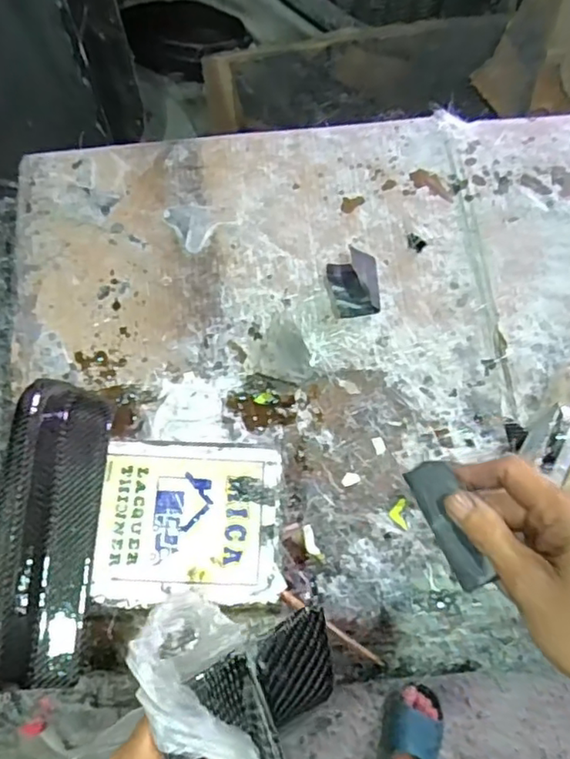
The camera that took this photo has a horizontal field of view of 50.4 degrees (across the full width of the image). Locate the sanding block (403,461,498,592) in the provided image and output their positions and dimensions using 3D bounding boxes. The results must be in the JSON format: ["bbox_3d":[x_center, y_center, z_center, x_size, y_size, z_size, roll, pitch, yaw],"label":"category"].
[{"bbox_3d":[0.095,0.082,0.348,0.024,0.008,0.073,-18,67,-6],"label":"sanding block"}]

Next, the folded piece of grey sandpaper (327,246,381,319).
[{"bbox_3d":[0.085,-0.117,0.736,0.060,0.031,0.077,-6,72,-2],"label":"folded piece of grey sandpaper"}]

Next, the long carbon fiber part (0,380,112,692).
[{"bbox_3d":[-0.206,0.125,0.531,0.073,0.083,0.263,3,72,1],"label":"long carbon fiber part"}]

